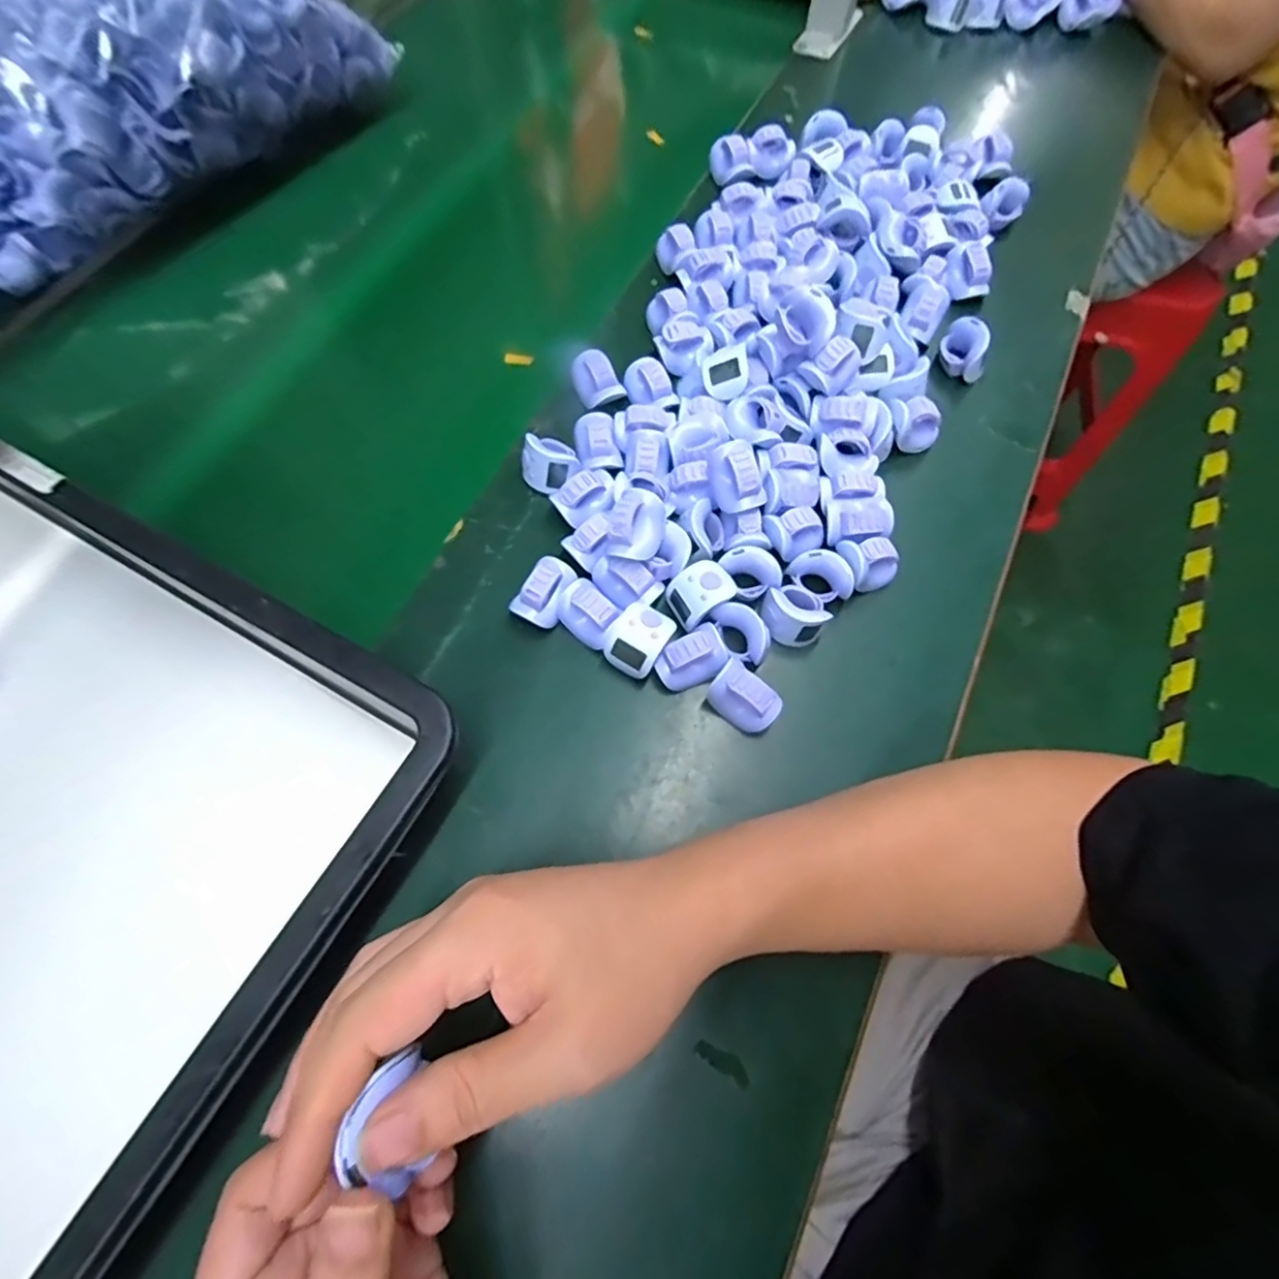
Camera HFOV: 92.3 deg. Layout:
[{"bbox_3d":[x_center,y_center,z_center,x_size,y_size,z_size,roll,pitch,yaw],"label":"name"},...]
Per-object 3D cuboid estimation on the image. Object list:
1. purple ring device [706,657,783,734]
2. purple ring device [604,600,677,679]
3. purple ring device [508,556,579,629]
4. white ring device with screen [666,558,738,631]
[{"bbox_3d":[0.060,0.035,0.356,0.027,0.035,0.039,-41,74,-15],"label":"purple ring device"},{"bbox_3d":[0.002,-0.001,0.365,0.030,0.029,0.044,29,70,10],"label":"purple ring device"},{"bbox_3d":[-0.057,-0.029,0.373,0.025,0.029,0.041,26,70,9],"label":"purple ring device"},{"bbox_3d":[0.037,-0.028,0.372,0.036,0.024,0.031,-32,72,-13],"label":"white ring device with screen"}]

